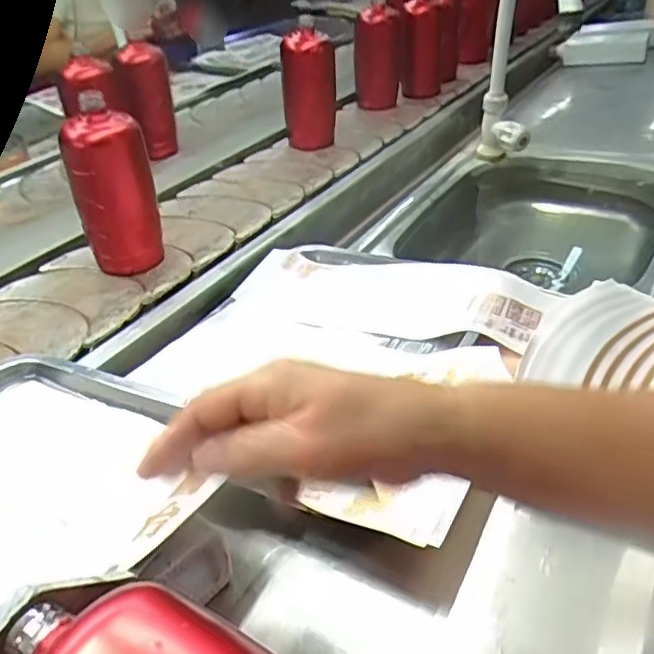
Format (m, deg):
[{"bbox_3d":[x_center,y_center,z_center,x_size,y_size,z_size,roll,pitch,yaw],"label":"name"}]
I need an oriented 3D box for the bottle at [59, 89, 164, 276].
[{"bbox_3d":[-0.231,-0.151,0.688,0.068,0.181,0.057,11,39,23],"label":"bottle"}]

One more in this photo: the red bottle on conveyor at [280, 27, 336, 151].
[{"bbox_3d":[-0.030,-0.380,1.022,0.082,0.175,0.099,-8,36,-2],"label":"red bottle on conveyor"}]

